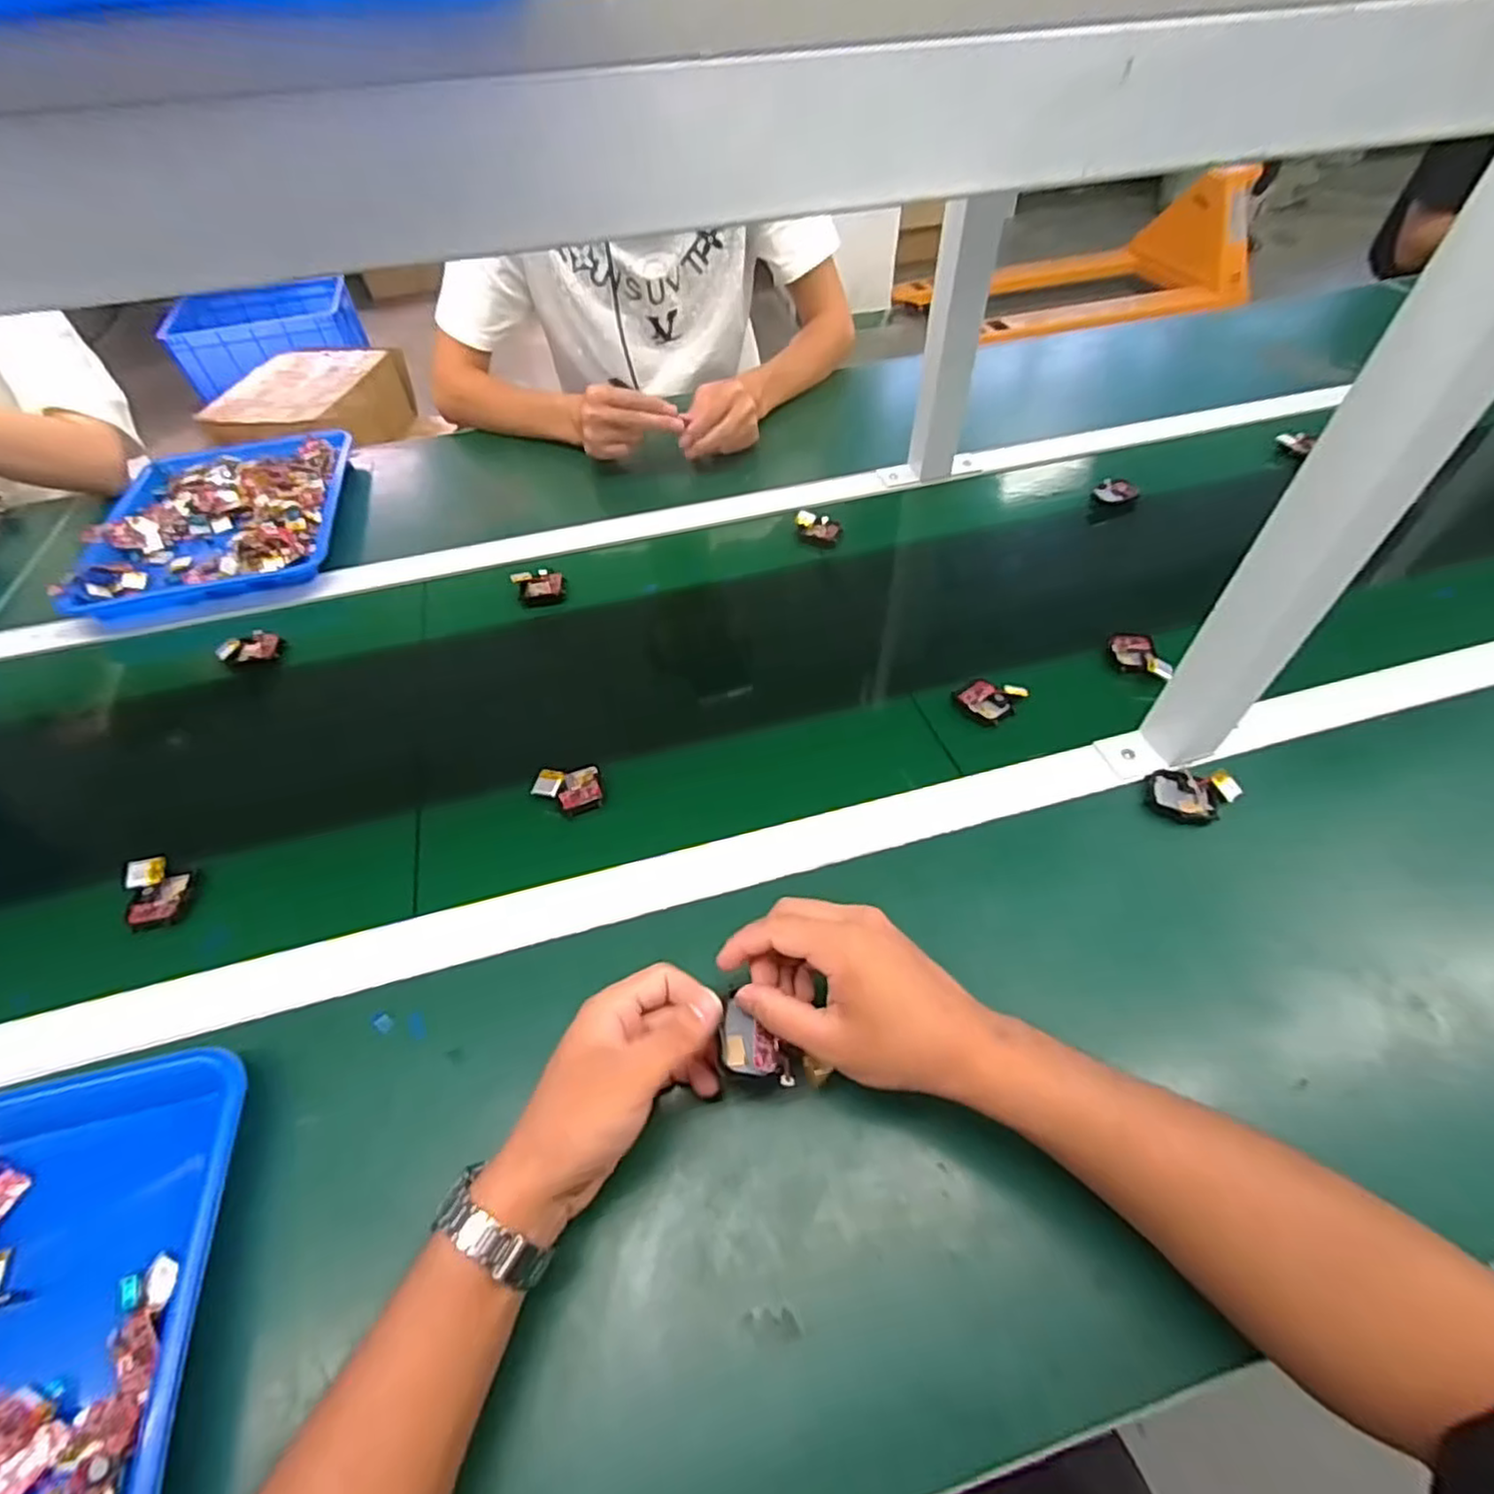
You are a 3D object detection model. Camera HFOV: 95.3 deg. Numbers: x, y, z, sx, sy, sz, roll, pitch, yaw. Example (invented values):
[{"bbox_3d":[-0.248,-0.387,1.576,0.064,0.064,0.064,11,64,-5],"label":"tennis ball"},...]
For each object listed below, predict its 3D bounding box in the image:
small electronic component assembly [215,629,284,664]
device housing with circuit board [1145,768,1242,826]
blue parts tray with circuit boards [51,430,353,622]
[{"bbox_3d":[-0.474,-0.096,0.649,0.053,0.012,0.035,-9,51,-5],"label":"small electronic component assembly"},{"bbox_3d":[0.329,0.035,0.499,0.065,0.016,0.044,1,51,3],"label":"device housing with circuit board"},{"bbox_3d":[-0.602,-0.273,0.789,0.250,0.033,0.316,-13,51,-9],"label":"blue parts tray with circuit boards"}]

